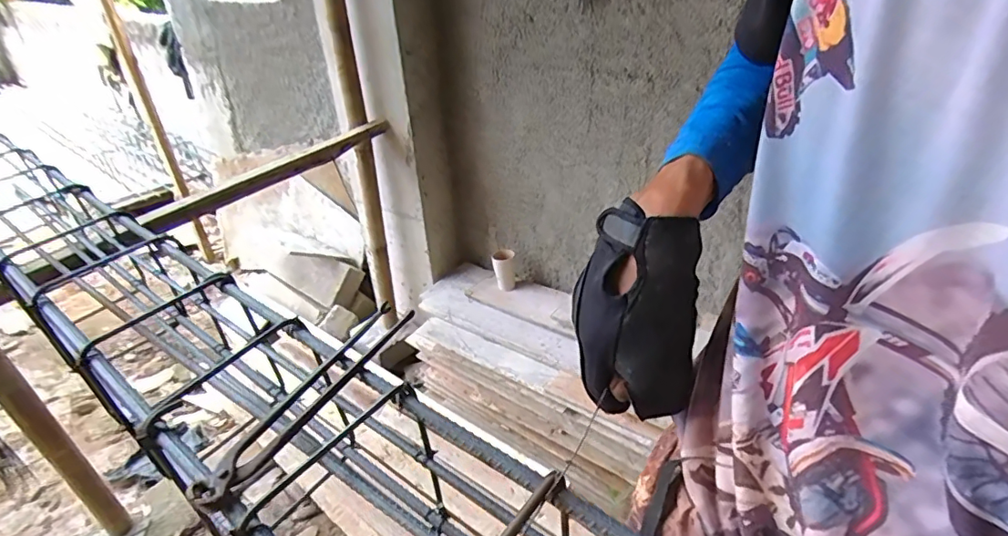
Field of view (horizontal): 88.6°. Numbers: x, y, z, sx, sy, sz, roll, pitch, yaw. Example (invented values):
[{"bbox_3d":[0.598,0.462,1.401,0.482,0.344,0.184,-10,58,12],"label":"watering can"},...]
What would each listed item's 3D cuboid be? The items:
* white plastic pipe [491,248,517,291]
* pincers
[{"bbox_3d":[0.002,0.009,1.704,0.073,0.120,0.080,-4,34,5],"label":"white plastic pipe"},{"bbox_3d":[-0.168,0.108,0.463,0.037,0.015,0.240,14,37,26],"label":"pincers"}]

